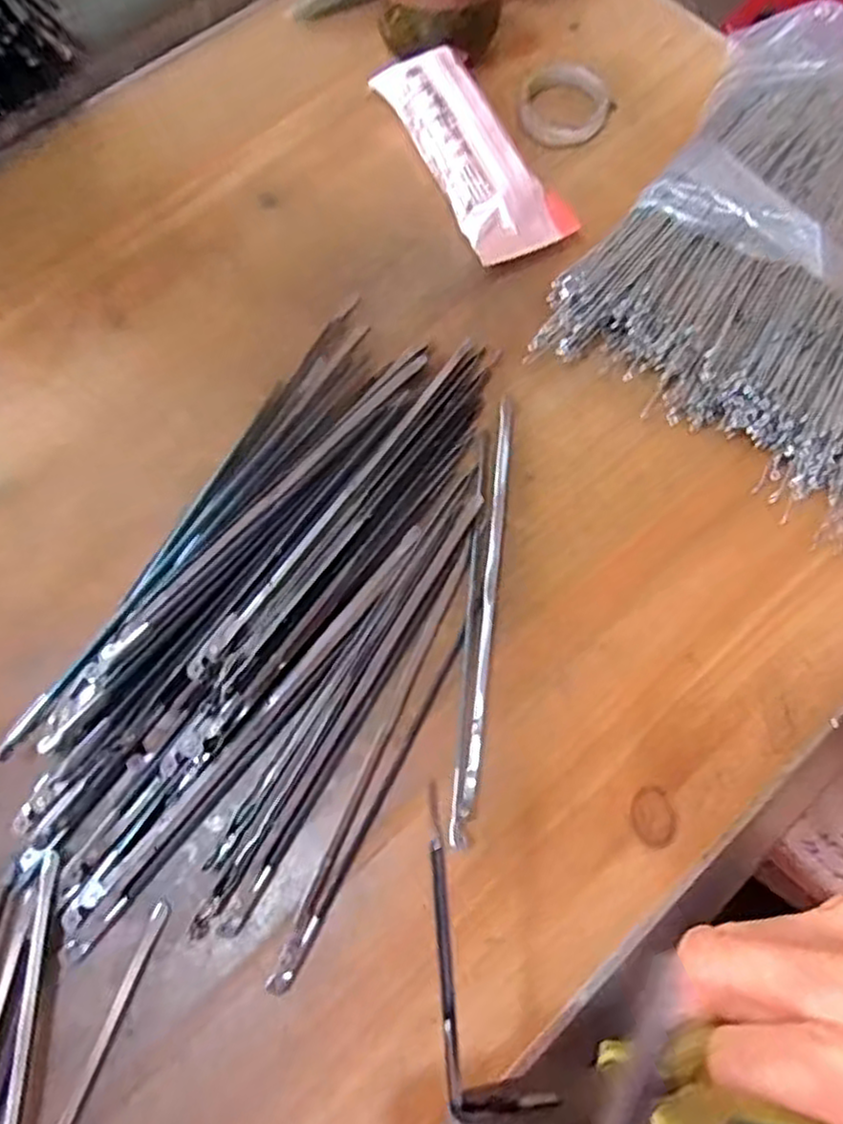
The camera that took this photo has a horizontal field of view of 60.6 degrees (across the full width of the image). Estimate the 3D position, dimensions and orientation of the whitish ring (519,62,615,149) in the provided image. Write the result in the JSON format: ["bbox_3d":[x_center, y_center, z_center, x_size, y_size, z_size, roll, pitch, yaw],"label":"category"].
[{"bbox_3d":[0.074,-0.238,0.380,0.045,0.014,0.050,25,71,8],"label":"whitish ring"}]

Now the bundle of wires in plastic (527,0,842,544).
[{"bbox_3d":[0.176,-0.154,0.334,0.153,0.047,0.246,33,73,11],"label":"bundle of wires in plastic"}]

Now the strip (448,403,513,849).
[{"bbox_3d":[0.027,0.017,0.292,0.010,0.007,0.182,8,70,2],"label":"strip"}]

